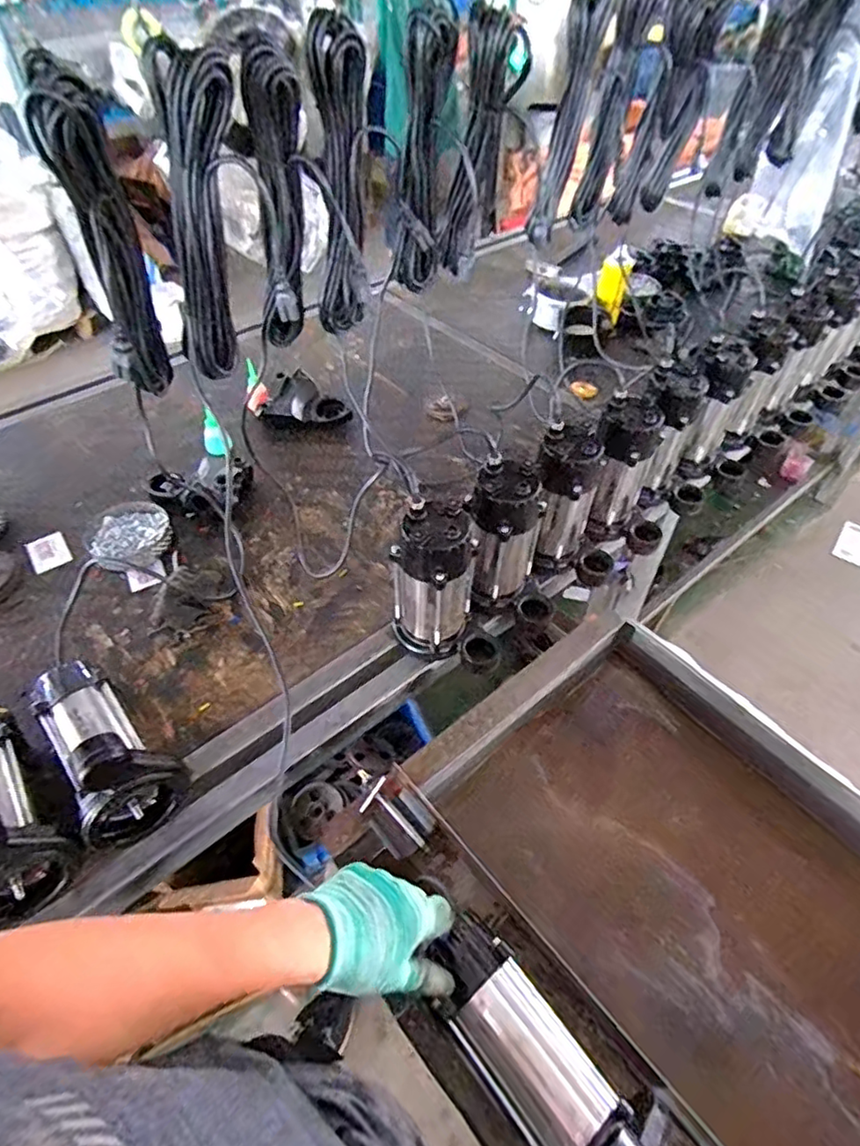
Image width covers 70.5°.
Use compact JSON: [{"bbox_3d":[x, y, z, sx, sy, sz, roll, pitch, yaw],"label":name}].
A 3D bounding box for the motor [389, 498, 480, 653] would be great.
[{"bbox_3d":[0.003,0.016,0.824,0.102,0.232,0.087,14,50,12],"label":"motor"}]

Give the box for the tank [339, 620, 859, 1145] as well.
[{"bbox_3d":[0.334,0.470,0.736,0.633,0.258,0.743,-32,56,-25],"label":"tank"}]

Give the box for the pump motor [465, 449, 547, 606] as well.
[{"bbox_3d":[0.103,-0.052,0.870,0.104,0.204,0.087,7,49,6],"label":"pump motor"}]

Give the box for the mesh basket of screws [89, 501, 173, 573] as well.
[{"bbox_3d":[-0.502,-0.064,1.015,0.123,0.032,0.129,0,49,0],"label":"mesh basket of screws"}]

